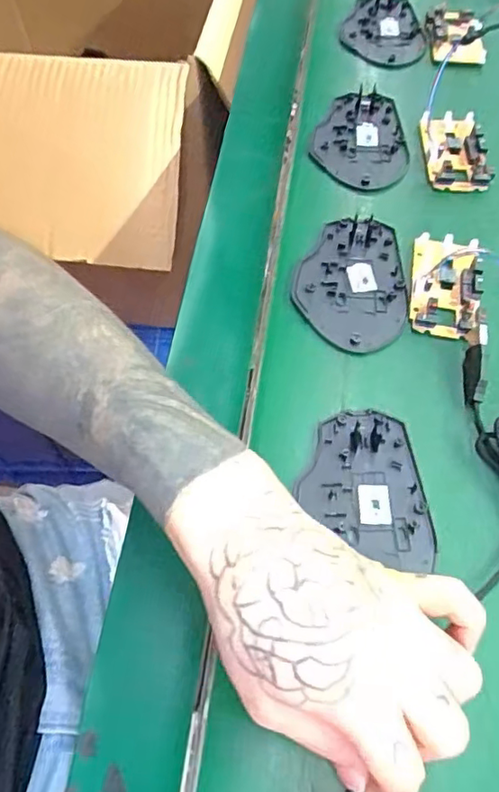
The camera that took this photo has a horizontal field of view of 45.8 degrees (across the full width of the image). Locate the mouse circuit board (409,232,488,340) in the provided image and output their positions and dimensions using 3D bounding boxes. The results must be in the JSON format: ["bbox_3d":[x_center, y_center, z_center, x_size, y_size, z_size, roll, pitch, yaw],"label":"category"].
[{"bbox_3d":[0.129,-0.075,0.390,0.045,0.012,0.079,15,61,7],"label":"mouse circuit board"}]

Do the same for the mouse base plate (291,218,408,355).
[{"bbox_3d":[0.069,-0.078,0.396,0.071,0.007,0.107,12,61,6],"label":"mouse base plate"}]

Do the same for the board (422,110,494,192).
[{"bbox_3d":[0.159,-0.192,0.458,0.045,0.013,0.078,0,60,-2],"label":"board"}]

